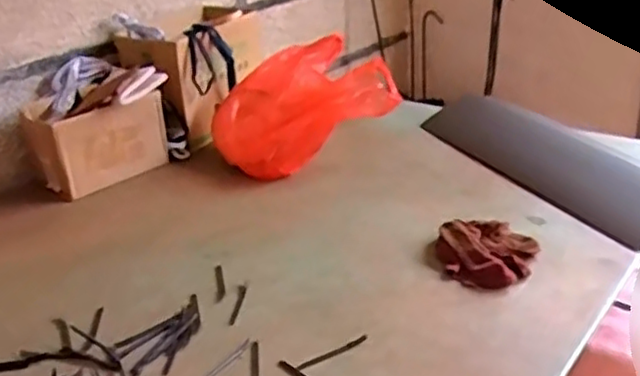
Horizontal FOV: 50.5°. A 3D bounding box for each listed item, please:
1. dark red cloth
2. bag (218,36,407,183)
[{"bbox_3d":[0.235,0.095,0.974,0.144,0.041,0.132,5,27,19],"label":"dark red cloth"},{"bbox_3d":[-0.042,-0.162,1.402,0.347,0.200,0.262,-9,26,-13],"label":"bag"}]

